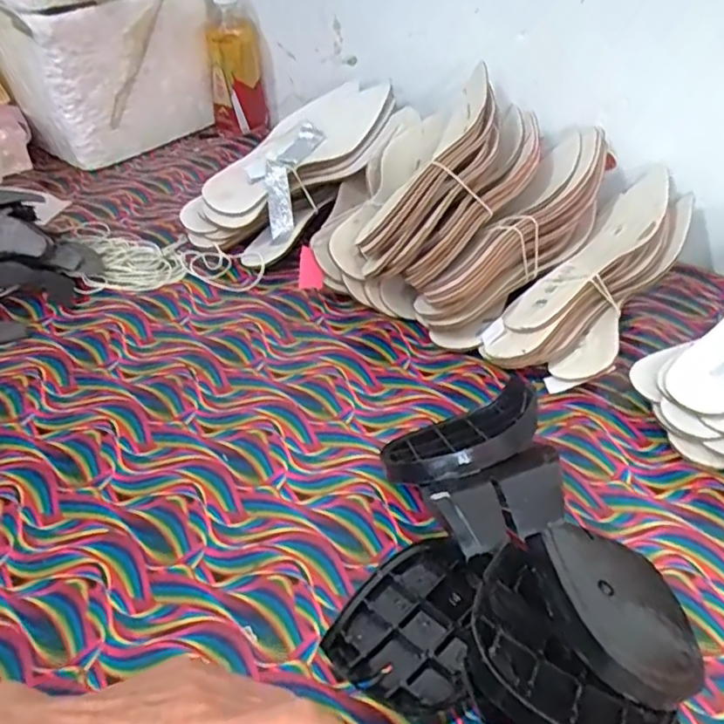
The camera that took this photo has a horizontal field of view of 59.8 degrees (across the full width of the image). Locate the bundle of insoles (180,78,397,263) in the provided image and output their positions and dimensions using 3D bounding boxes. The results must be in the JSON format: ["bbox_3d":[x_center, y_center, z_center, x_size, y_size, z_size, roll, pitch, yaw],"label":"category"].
[{"bbox_3d":[-0.065,-0.222,0.706,0.132,0.067,0.294,29,65,27],"label":"bundle of insoles"}]

